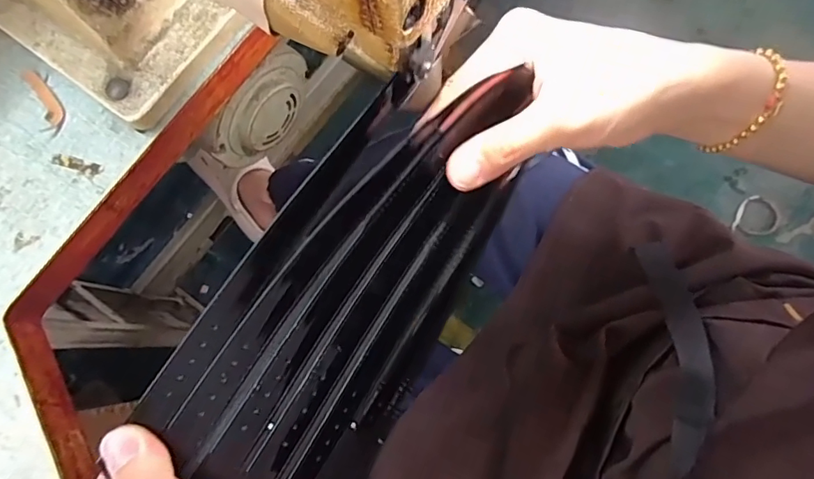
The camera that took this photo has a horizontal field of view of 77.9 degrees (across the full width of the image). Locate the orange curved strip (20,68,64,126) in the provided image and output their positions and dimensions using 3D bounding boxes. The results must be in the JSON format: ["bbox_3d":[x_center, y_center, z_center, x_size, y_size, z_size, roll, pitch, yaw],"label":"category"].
[{"bbox_3d":[-0.264,-0.105,0.363,0.011,0.004,0.051,-36,81,-8],"label":"orange curved strip"}]

